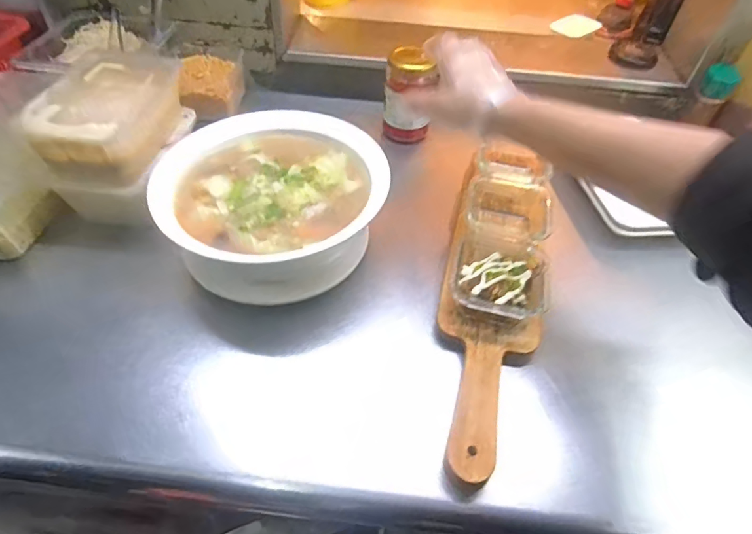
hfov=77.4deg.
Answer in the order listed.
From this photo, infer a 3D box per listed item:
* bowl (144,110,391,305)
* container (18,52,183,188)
[{"bbox_3d":[-0.107,-0.069,0.507,0.238,0.093,0.241,1,48,-1],"label":"bowl"},{"bbox_3d":[-0.292,-0.169,0.521,0.117,0.059,0.178,2,48,0],"label":"container"}]

